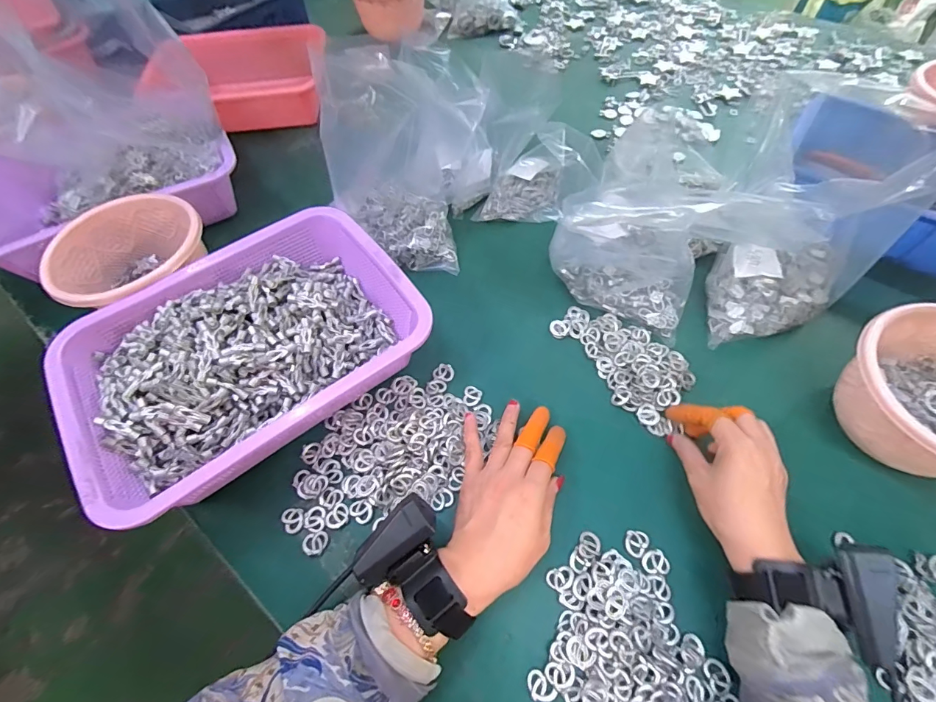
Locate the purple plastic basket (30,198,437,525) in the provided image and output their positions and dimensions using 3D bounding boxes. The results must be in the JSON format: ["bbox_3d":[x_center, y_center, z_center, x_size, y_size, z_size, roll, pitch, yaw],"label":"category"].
[{"bbox_3d":[-0.201,-0.004,0.408,0.301,0.071,0.215,-34,64,-16],"label":"purple plastic basket"}]

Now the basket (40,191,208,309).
[{"bbox_3d":[-0.345,-0.093,0.455,0.130,0.069,0.138,-1,60,2],"label":"basket"}]

